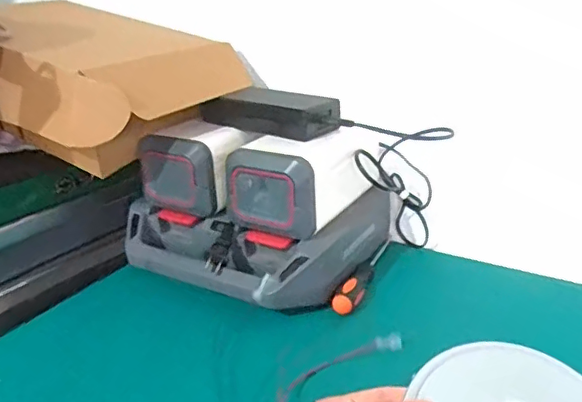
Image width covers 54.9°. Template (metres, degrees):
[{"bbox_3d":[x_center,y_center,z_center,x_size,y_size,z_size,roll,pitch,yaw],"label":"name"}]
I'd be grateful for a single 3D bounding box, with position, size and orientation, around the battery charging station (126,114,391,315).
[{"bbox_3d":[-0.038,-0.008,0.693,0.279,0.156,0.232,11,25,29],"label":"battery charging station"}]

